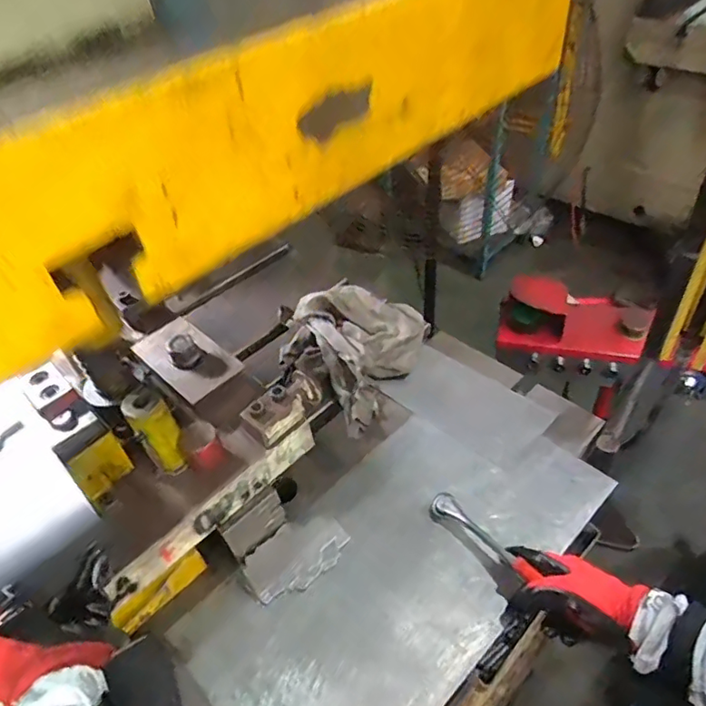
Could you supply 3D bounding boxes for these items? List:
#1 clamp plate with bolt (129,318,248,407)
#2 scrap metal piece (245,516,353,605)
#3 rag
[{"bbox_3d":[-0.207,0.001,0.674,0.135,0.032,0.076,31,55,33],"label":"clamp plate with bolt"},{"bbox_3d":[-0.066,0.233,0.635,0.117,0.015,0.077,-29,48,-21],"label":"scrap metal piece"},{"bbox_3d":[-0.006,-0.013,0.836,0.191,0.073,0.235,23,51,28],"label":"rag"}]

